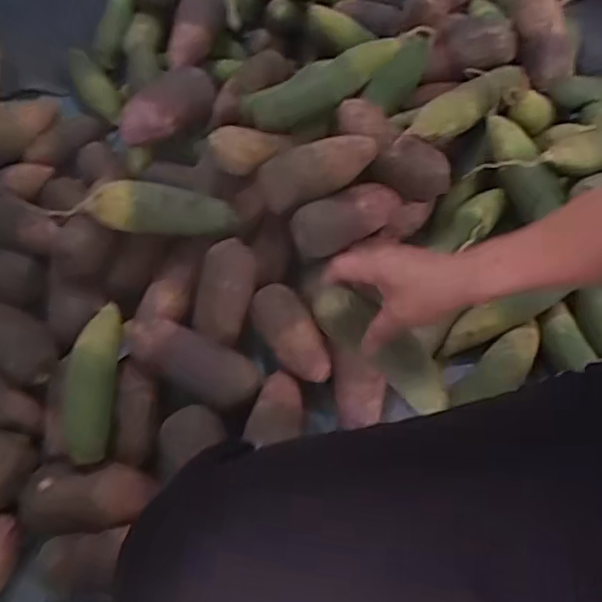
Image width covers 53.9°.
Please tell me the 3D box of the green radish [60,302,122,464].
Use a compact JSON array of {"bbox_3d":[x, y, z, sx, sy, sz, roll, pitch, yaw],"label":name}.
[{"bbox_3d":[-0.241,0.089,0.684,0.057,0.053,0.190,1,61,2],"label":"green radish"}]

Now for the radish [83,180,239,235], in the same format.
[{"bbox_3d":[-0.174,-0.120,0.758,0.182,0.055,0.057,5,60,-14],"label":"radish"}]

